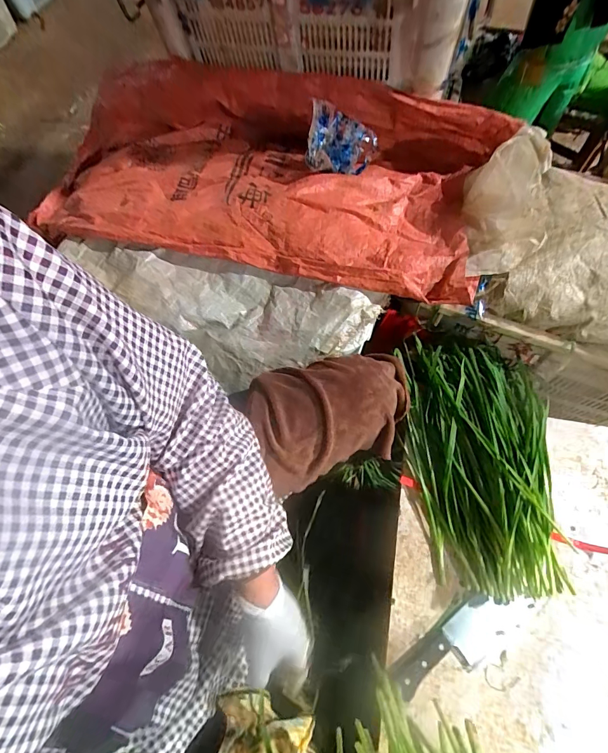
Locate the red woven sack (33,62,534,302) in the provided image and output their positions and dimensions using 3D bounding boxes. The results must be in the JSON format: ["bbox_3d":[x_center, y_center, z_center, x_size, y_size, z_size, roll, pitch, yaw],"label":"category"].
[{"bbox_3d":[-0.077,-0.418,0.764,0.899,0.171,0.438,11,66,8],"label":"red woven sack"}]

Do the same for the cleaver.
[{"bbox_3d":[0.233,0.377,0.530,0.234,0.019,0.065,-28,67,-10],"label":"cleaver"}]

